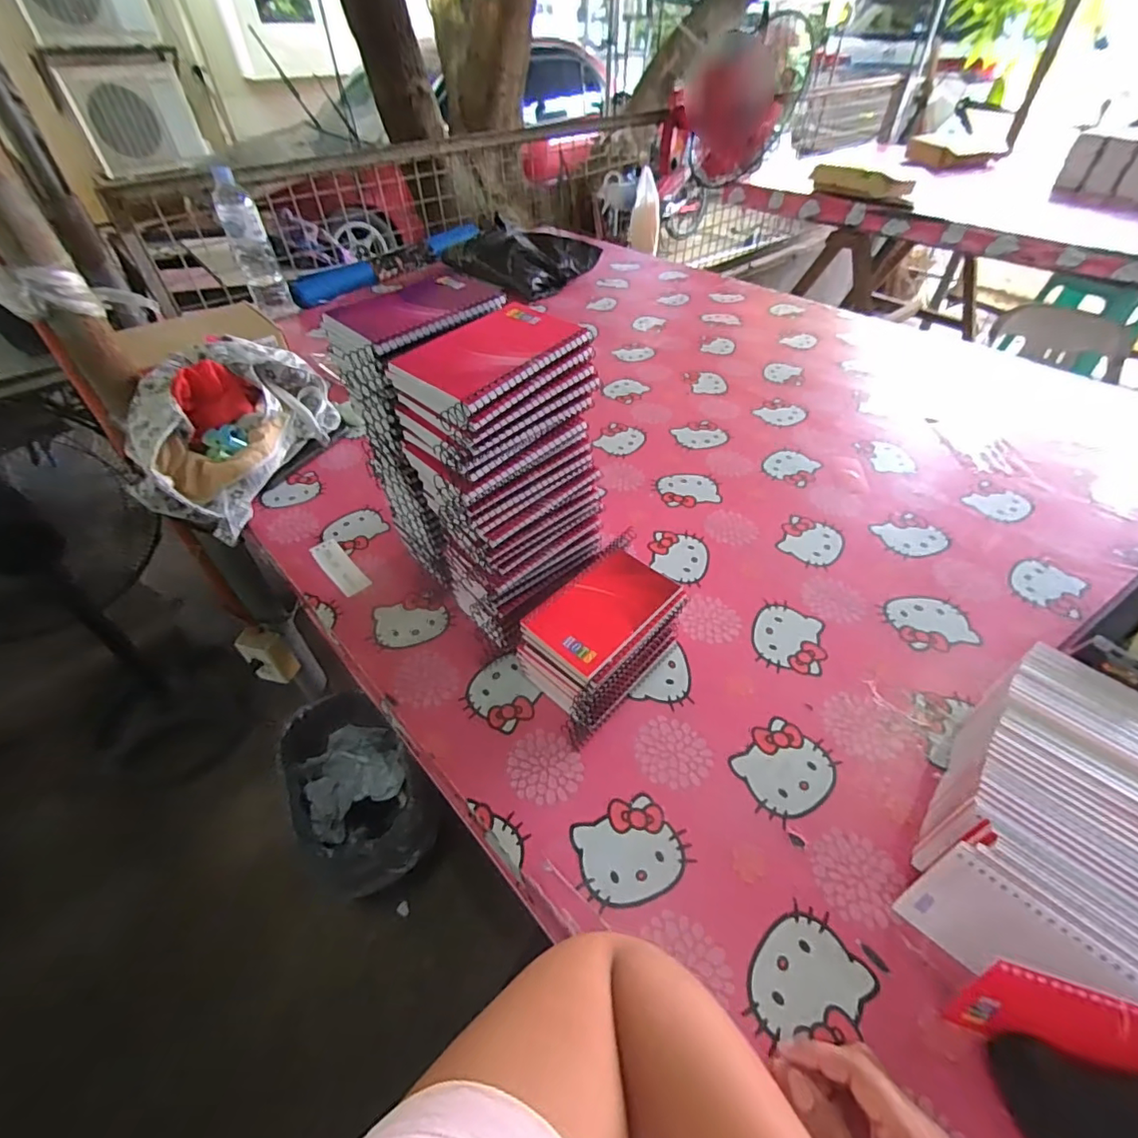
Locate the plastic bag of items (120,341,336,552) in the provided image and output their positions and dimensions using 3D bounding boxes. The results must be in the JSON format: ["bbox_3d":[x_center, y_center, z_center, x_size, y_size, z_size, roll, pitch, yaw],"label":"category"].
[{"bbox_3d":[-0.469,-0.214,0.748,0.173,0.140,0.294,15,50,15],"label":"plastic bag of items"}]

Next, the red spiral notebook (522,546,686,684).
[{"bbox_3d":[0.032,0.035,0.475,0.079,0.015,0.128,34,55,29],"label":"red spiral notebook"}]

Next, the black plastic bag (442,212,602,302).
[{"bbox_3d":[-0.142,-0.789,1.317,0.358,0.094,0.238,29,53,26],"label":"black plastic bag"}]

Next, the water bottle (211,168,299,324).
[{"bbox_3d":[-0.667,-0.670,1.112,0.079,0.255,0.075,-25,51,-21],"label":"water bottle"}]

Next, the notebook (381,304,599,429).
[{"bbox_3d":[-0.056,-0.162,0.395,0.088,0.015,0.140,31,54,27],"label":"notebook"}]

